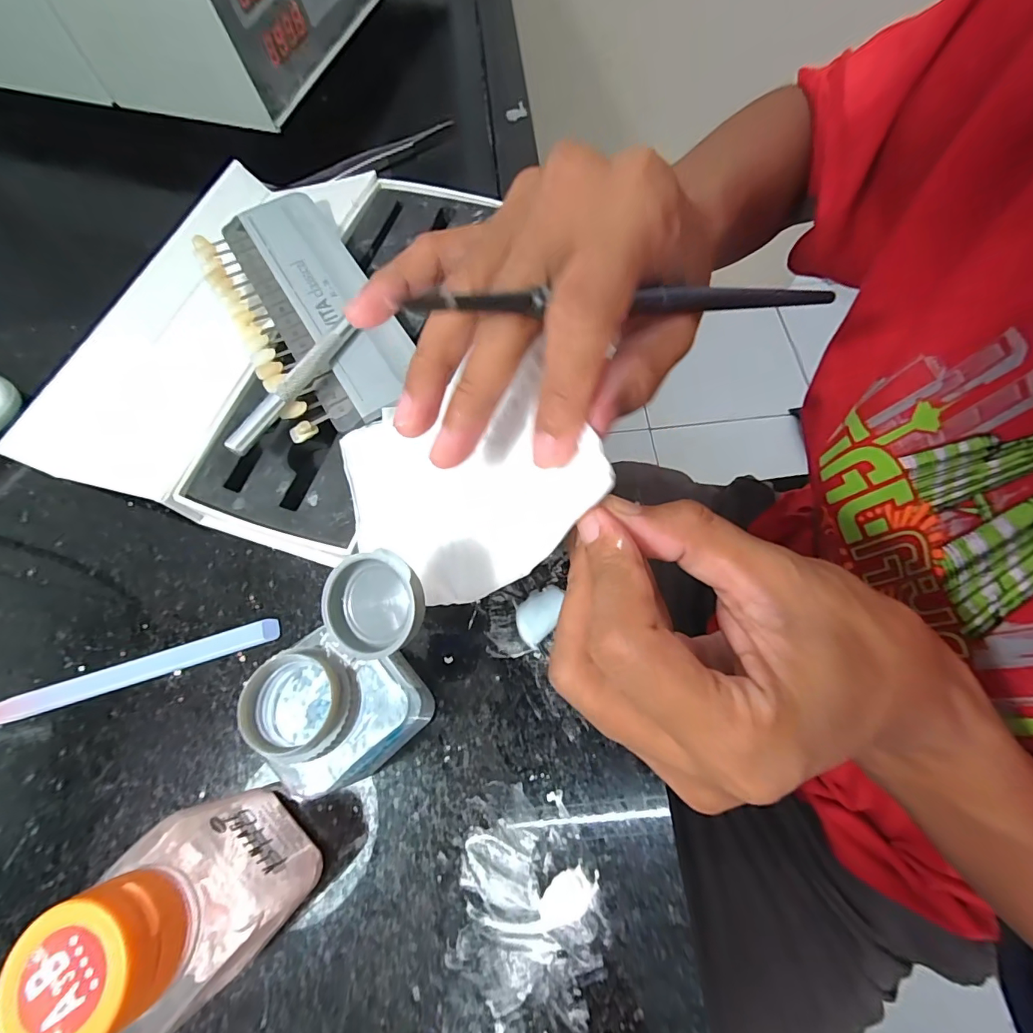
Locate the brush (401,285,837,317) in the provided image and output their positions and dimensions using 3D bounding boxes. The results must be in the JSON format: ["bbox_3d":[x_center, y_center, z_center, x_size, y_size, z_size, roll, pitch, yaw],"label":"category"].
[{"bbox_3d":[0.046,-0.071,0.152,0.163,0.007,0.006,-11,69,-21],"label":"brush"}]

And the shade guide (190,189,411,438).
[{"bbox_3d":[-0.101,-0.101,0.224,0.065,0.011,0.144,-31,72,-9],"label":"shade guide"}]

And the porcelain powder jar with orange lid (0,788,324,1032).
[{"bbox_3d":[-0.087,0.109,0.132,0.037,0.073,0.035,37,73,15],"label":"porcelain powder jar with orange lid"}]

